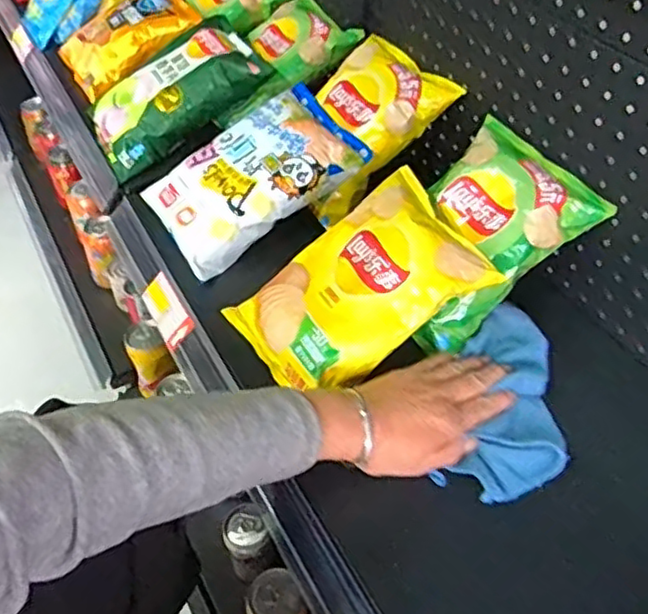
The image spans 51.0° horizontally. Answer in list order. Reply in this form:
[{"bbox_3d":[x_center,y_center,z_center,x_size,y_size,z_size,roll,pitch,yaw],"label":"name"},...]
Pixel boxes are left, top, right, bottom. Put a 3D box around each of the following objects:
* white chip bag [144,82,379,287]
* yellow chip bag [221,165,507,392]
[{"bbox_3d":[-0.080,-0.149,0.757,0.226,0.055,0.157,-35,60,-3],"label":"white chip bag"},{"bbox_3d":[0.028,-0.018,0.627,0.223,0.037,0.160,-41,50,1],"label":"yellow chip bag"}]

